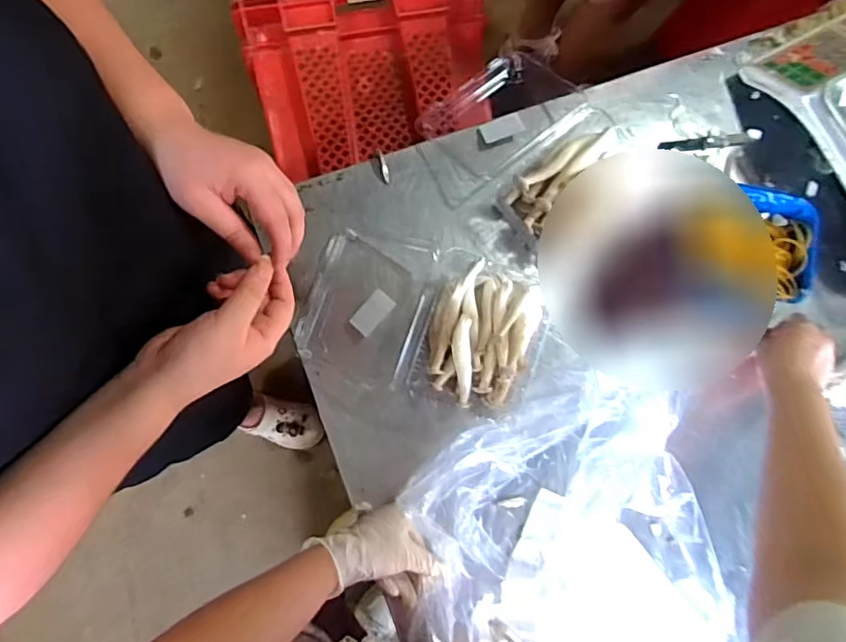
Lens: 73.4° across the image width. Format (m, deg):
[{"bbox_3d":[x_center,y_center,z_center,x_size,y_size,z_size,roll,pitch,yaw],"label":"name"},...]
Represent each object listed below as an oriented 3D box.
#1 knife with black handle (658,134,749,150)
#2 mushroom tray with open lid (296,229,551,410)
[{"bbox_3d":[0.358,-0.227,0.719,0.118,0.011,0.016,-5,82,-4],"label":"knife with black handle"},{"bbox_3d":[0.000,-0.001,0.618,0.258,0.072,0.167,17,81,-1],"label":"mushroom tray with open lid"}]

